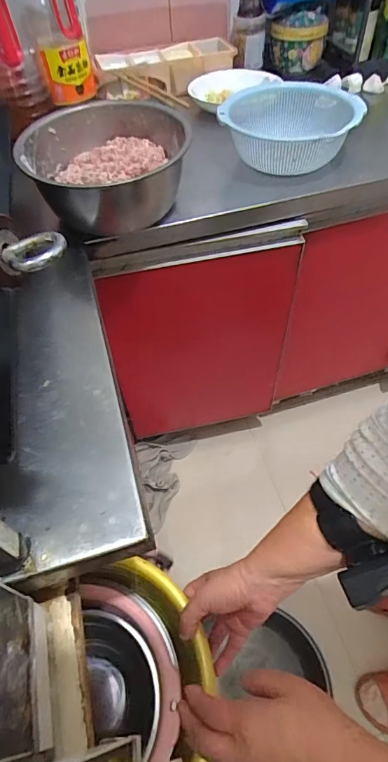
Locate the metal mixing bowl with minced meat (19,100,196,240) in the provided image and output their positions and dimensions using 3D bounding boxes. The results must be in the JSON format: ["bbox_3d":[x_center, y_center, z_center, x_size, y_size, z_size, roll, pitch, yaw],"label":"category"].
[{"bbox_3d":[-0.131,-0.323,0.654,0.232,0.113,0.237,-2,53,3],"label":"metal mixing bowl with minced meat"}]

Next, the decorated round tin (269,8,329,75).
[{"bbox_3d":[0.237,-0.777,0.957,0.131,0.098,0.141,4,53,7],"label":"decorated round tin"}]

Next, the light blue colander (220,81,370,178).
[{"bbox_3d":[0.167,-0.448,0.733,0.224,0.091,0.251,11,54,12],"label":"light blue colander"}]

